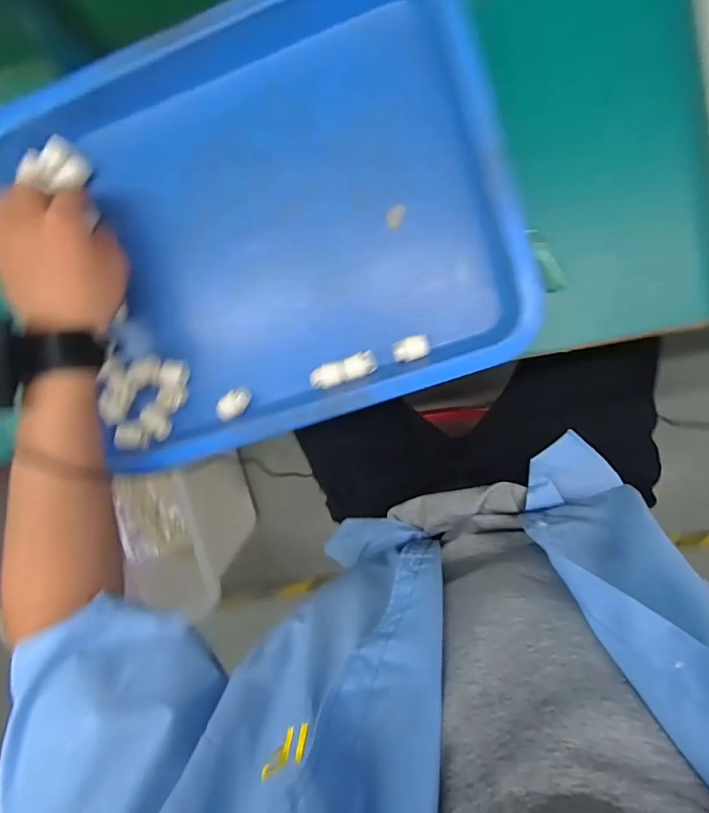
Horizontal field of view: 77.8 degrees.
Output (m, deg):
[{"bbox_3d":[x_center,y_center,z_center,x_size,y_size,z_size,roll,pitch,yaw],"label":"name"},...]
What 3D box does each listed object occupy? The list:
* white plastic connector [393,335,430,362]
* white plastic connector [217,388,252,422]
[{"bbox_3d":[0.050,-0.050,0.385,0.031,0.008,0.020,-18,93,7],"label":"white plastic connector"},{"bbox_3d":[-0.112,-0.002,0.409,0.035,0.017,0.021,-33,91,8],"label":"white plastic connector"}]

